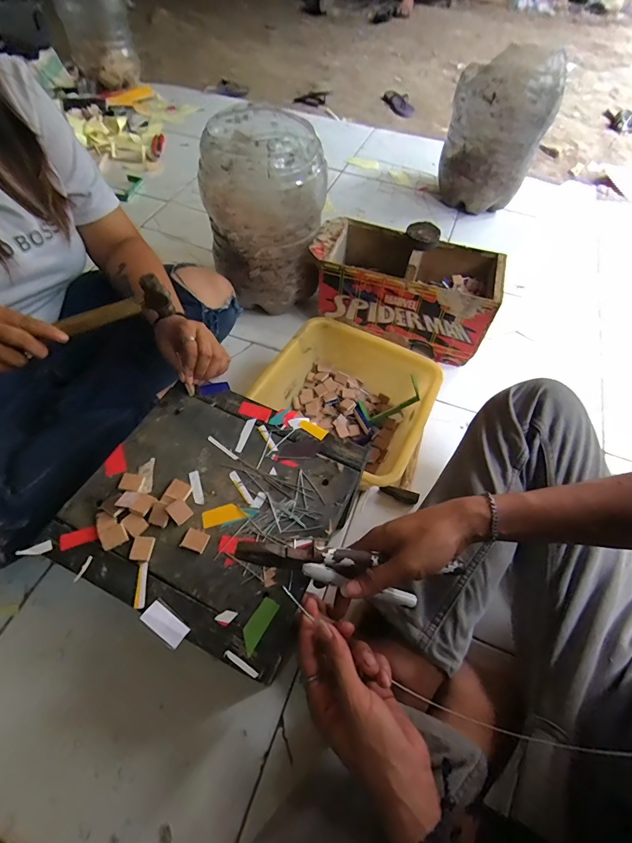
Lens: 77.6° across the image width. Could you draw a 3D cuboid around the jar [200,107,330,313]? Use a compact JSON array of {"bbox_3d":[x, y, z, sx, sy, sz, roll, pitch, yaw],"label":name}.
[{"bbox_3d":[-0.099,-0.419,0.811,0.227,0.308,0.226,-3,57,-5],"label":"jar"}]

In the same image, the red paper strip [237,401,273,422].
[{"bbox_3d":[-0.080,-0.014,0.519,0.043,0.004,0.021,22,65,7],"label":"red paper strip"}]

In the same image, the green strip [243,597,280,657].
[{"bbox_3d":[-0.055,0.196,0.381,0.019,0.004,0.048,30,61,16],"label":"green strip"}]

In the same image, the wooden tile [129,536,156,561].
[{"bbox_3d":[-0.182,0.133,0.413,0.021,0.004,0.025,4,57,0],"label":"wooden tile"}]

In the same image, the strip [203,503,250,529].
[{"bbox_3d":[-0.102,0.104,0.441,0.048,0.004,0.022,-13,54,-11],"label":"strip"}]

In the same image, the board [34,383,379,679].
[{"bbox_3d":[-0.111,0.087,0.453,0.289,0.018,0.269,22,59,11],"label":"board"}]

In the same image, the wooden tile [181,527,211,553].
[{"bbox_3d":[-0.129,0.127,0.422,0.025,0.004,0.022,16,58,8],"label":"wooden tile"}]

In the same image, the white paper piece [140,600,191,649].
[{"bbox_3d":[-0.144,0.193,0.375,0.046,0.004,0.021,31,61,16],"label":"white paper piece"}]

